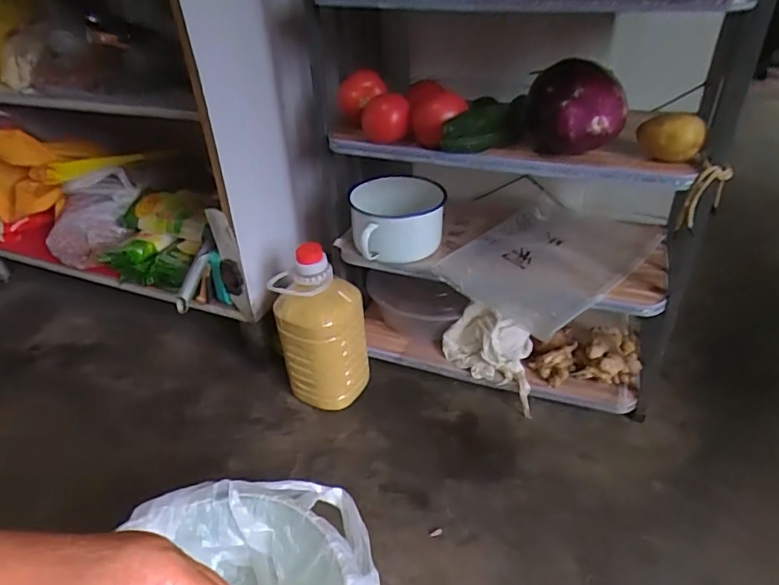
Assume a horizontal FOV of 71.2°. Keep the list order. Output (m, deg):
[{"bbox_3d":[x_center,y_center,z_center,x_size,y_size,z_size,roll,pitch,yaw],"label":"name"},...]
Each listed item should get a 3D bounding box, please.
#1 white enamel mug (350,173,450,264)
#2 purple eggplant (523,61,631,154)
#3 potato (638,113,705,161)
[{"bbox_3d":[0.012,-0.108,0.804,0.134,0.078,0.118,-9,36,-8],"label":"white enamel mug"},{"bbox_3d":[0.211,-0.207,0.630,0.082,0.099,0.130,-6,35,-4],"label":"purple eggplant"},{"bbox_3d":[0.308,-0.170,0.595,0.066,0.045,0.038,16,40,25],"label":"potato"}]

